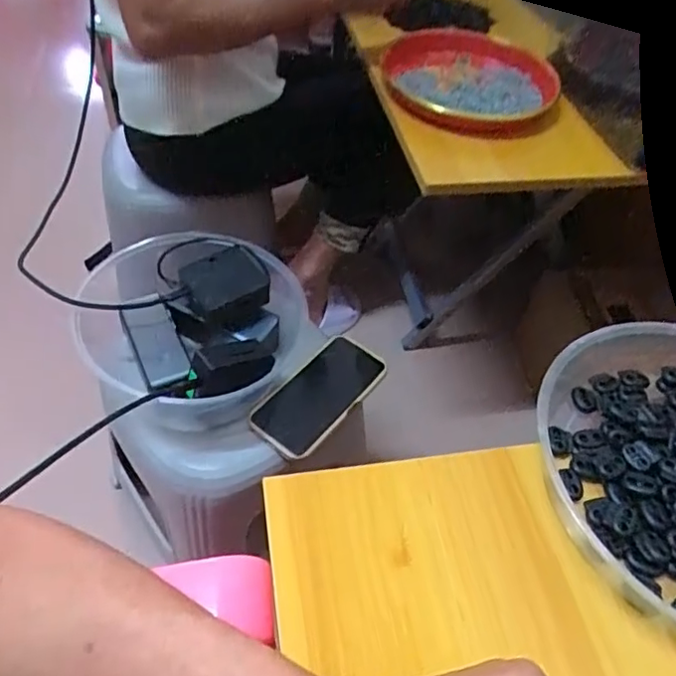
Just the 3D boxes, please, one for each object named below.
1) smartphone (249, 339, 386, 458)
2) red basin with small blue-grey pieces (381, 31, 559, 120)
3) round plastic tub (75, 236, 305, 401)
[{"bbox_3d":[-0.019,0.061,0.648,0.076,0.018,0.160,34,55,22],"label":"smartphone"},{"bbox_3d":[0.176,-0.336,0.757,0.222,0.048,0.202,3,50,-3],"label":"red basin with small blue-grey pieces"},{"bbox_3d":[-0.157,-0.016,0.644,0.251,0.091,0.214,31,54,20],"label":"round plastic tub"}]

